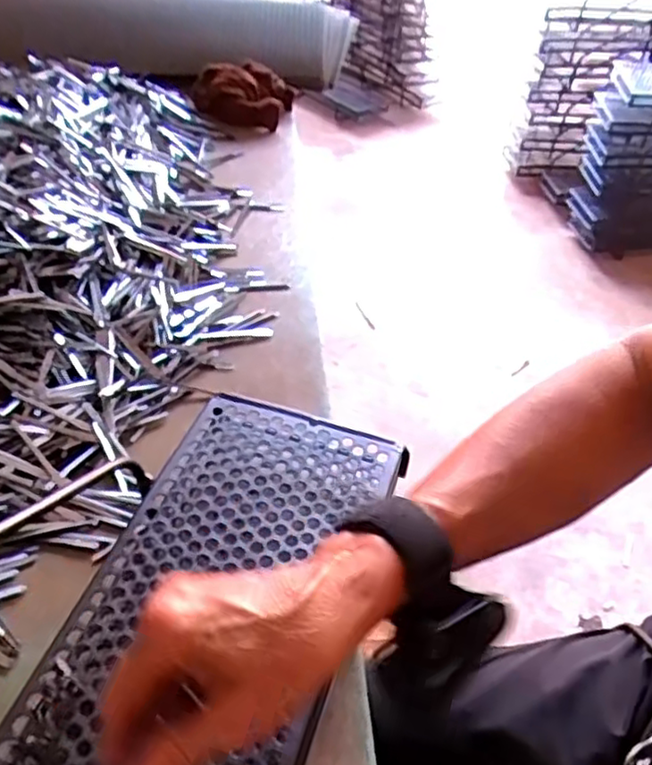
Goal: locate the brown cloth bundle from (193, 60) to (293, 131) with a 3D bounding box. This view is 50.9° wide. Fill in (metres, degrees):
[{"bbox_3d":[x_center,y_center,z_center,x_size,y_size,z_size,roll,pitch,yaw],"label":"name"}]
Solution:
[{"bbox_3d":[-0.111,-0.371,0.877,0.127,0.053,0.086,7,46,3],"label":"brown cloth bundle"}]

